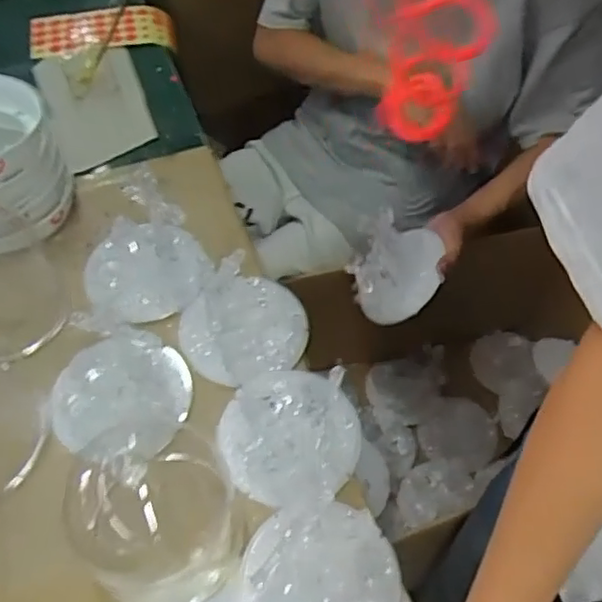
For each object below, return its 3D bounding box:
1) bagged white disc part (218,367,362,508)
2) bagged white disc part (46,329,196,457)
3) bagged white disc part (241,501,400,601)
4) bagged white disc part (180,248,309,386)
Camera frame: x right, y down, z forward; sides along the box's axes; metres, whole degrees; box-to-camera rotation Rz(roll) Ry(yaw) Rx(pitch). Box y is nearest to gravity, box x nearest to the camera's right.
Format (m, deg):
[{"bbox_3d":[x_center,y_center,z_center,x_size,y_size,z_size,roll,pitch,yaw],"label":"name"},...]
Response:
[{"bbox_3d":[-0.010,0.125,0.585,0.126,0.013,0.124,-4,57,-5],"label":"bagged white disc part"},{"bbox_3d":[-0.172,0.090,0.603,0.128,0.027,0.122,1,56,-1],"label":"bagged white disc part"},{"bbox_3d":[0.019,0.226,0.520,0.127,0.005,0.120,1,56,-1],"label":"bagged white disc part"},{"bbox_3d":[-0.061,0.019,0.649,0.127,0.023,0.133,1,56,-1],"label":"bagged white disc part"}]

